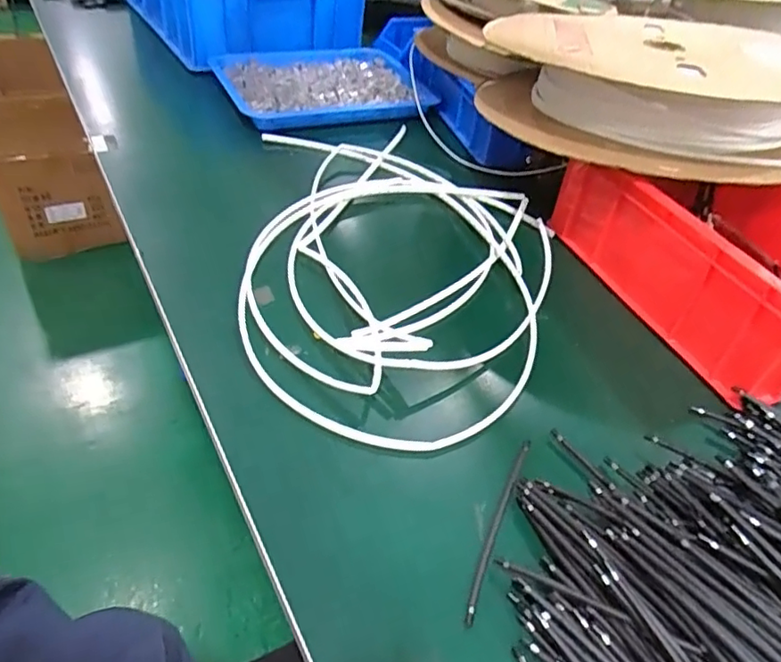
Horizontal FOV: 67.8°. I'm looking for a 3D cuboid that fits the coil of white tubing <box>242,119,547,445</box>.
[{"bbox_3d":[0.022,-0.090,0.654,0.333,0.029,0.517,6,43,-1],"label":"coil of white tubing"}]

